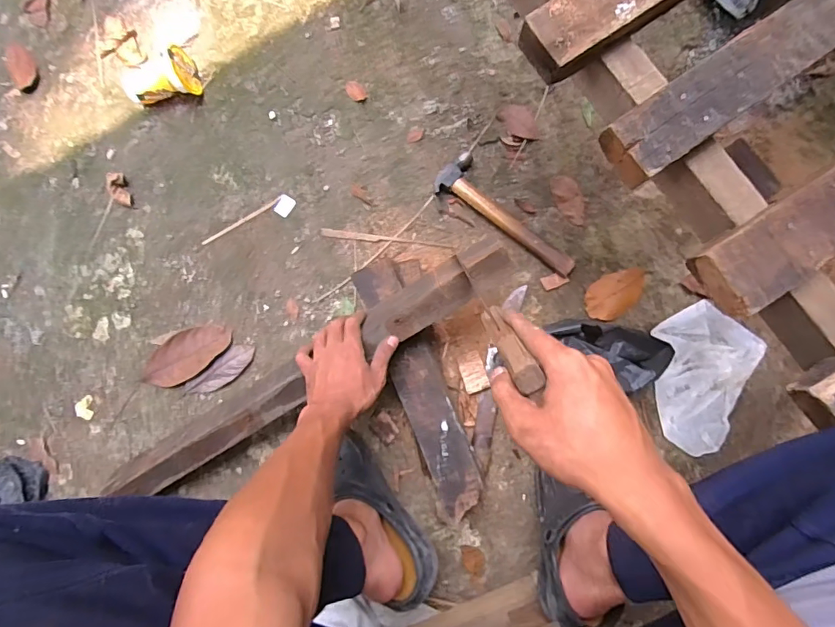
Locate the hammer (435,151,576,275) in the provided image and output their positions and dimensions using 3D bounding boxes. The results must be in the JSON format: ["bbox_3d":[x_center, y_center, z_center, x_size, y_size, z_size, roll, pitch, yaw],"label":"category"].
[{"bbox_3d":[0.139,-0.146,0.734,0.244,0.024,0.069,40,87,3],"label":"hammer"}]

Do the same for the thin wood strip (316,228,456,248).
[{"bbox_3d":[-0.050,-0.114,0.744,0.201,0.004,0.012,7,86,1],"label":"thin wood strip"}]

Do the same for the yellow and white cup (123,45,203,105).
[{"bbox_3d":[-0.399,-0.367,0.734,0.122,0.055,0.085,-10,86,0],"label":"yellow and white cup"}]

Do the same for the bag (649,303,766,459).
[{"bbox_3d":[0.420,0.095,0.721,0.145,0.013,0.209,21,87,2],"label":"bag"}]

